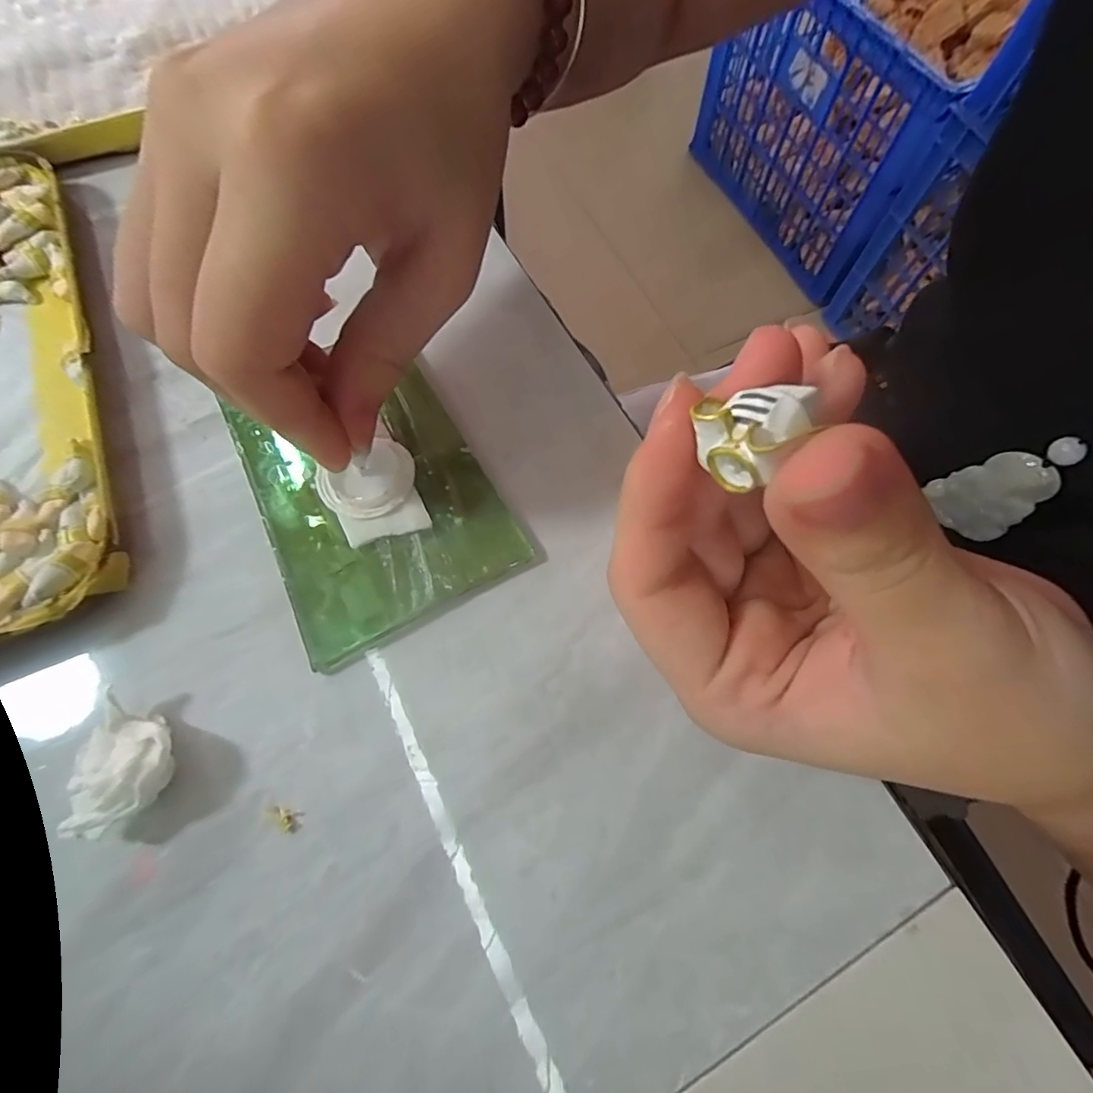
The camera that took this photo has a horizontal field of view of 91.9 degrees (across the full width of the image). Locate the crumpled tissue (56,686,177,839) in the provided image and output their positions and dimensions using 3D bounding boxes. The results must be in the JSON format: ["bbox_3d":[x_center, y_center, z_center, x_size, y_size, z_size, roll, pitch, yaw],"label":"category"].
[{"bbox_3d":[-0.103,0.051,0.132,0.021,0.016,0.033,-15,70,-7],"label":"crumpled tissue"}]

